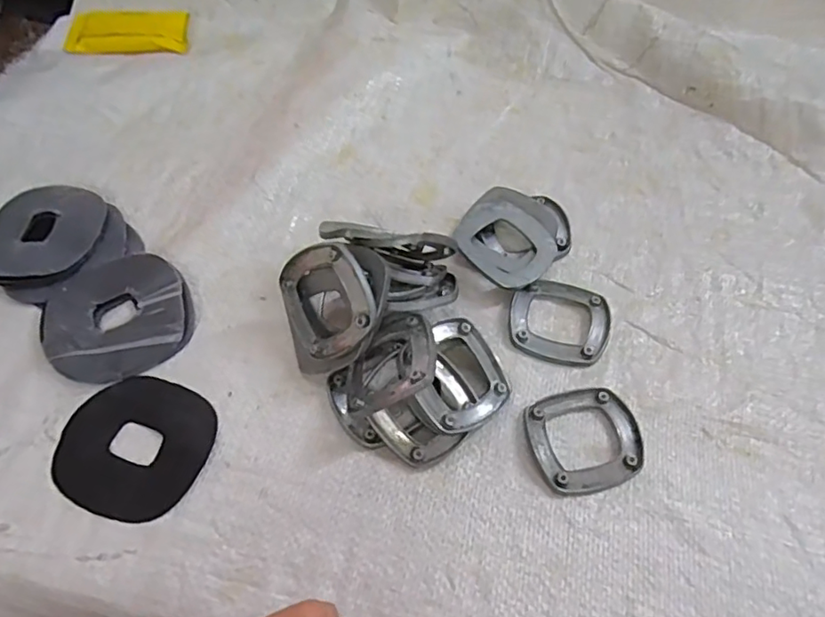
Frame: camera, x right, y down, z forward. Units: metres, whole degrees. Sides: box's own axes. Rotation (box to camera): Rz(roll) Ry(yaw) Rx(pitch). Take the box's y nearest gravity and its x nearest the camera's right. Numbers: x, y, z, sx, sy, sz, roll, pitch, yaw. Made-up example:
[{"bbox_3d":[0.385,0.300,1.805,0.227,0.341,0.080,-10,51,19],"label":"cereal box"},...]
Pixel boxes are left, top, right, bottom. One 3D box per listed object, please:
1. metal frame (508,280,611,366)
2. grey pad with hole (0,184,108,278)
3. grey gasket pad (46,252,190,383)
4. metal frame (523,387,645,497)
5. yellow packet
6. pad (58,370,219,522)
[{"bbox_3d":[0.093,0.007,0.365,0.061,0.007,0.058,14,60,8],"label":"metal frame"},{"bbox_3d":[-0.248,-0.053,0.386,0.075,0.010,0.082,11,59,6],"label":"grey pad with hole"},{"bbox_3d":[-0.182,0.001,0.354,0.080,0.014,0.084,-27,63,-16],"label":"grey gasket pad"},{"bbox_3d":[0.097,0.071,0.325,0.064,0.008,0.058,-17,61,-11],"label":"metal frame"},{"bbox_3d":[-0.247,-0.238,0.496,0.100,0.012,0.043,-2,59,-2],"label":"yellow packet"},{"bbox_3d":[-0.153,0.075,0.321,0.080,0.005,0.075,17,60,9],"label":"pad"}]

